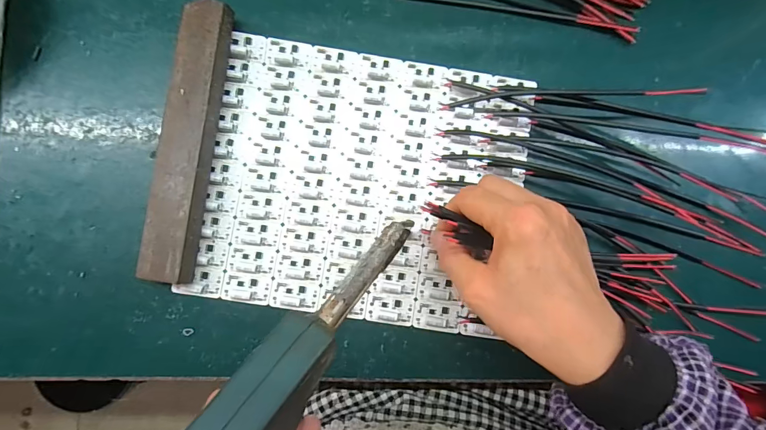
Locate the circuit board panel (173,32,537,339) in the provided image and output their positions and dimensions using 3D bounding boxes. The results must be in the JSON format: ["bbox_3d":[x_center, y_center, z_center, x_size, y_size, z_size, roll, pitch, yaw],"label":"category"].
[{"bbox_3d":[-0.011,-0.023,0.287,0.225,0.007,0.194,9,85,-2],"label":"circuit board panel"}]

